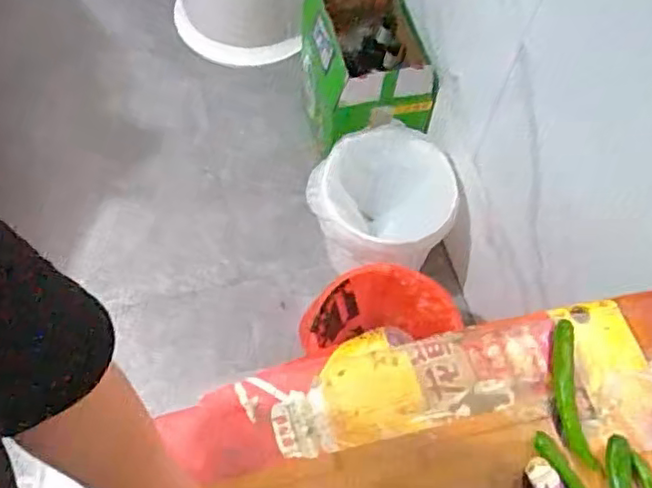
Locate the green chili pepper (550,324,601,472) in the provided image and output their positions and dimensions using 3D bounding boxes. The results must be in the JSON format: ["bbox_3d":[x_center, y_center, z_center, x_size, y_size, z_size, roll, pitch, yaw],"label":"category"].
[{"bbox_3d":[0.237,0.144,0.618,0.028,0.018,0.141,3,62,-1],"label":"green chili pepper"}]

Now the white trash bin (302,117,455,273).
[{"bbox_3d":[0.112,-0.069,1.333,0.262,0.219,0.261,28,64,12],"label":"white trash bin"}]

